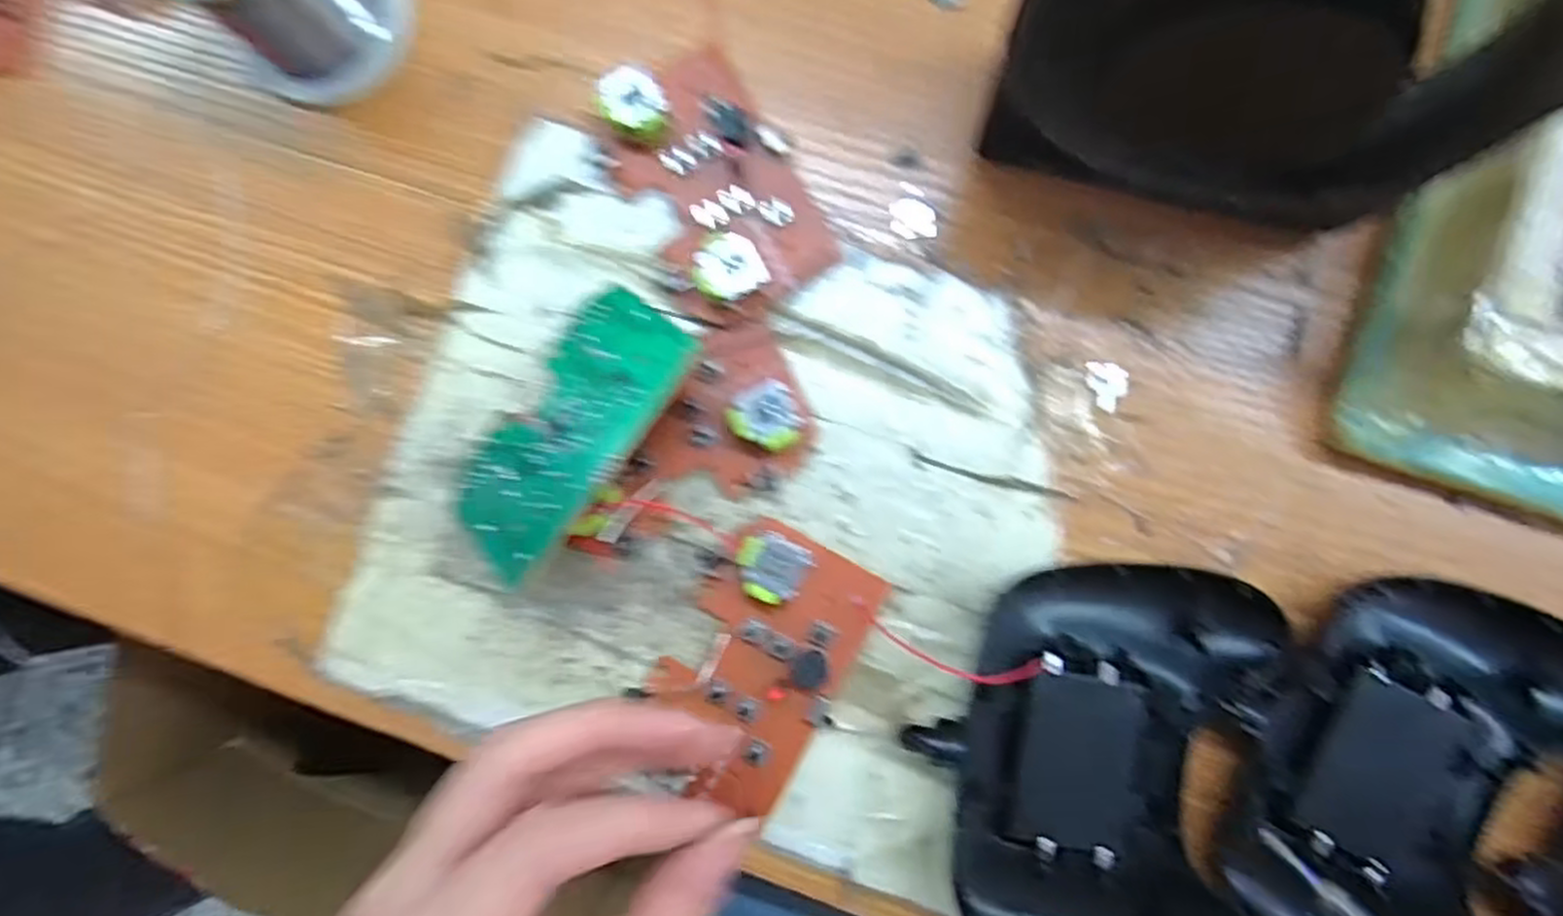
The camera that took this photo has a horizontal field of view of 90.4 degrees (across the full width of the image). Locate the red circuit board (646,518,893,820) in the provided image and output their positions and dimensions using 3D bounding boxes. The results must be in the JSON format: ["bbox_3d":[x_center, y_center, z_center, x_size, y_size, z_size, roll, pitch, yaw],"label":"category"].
[{"bbox_3d":[-0.008,0.066,0.247,0.055,0.016,0.083,26,90,2],"label":"red circuit board"}]

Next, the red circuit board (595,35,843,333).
[{"bbox_3d":[-0.022,-0.090,0.255,0.055,0.017,0.090,-27,88,1],"label":"red circuit board"}]

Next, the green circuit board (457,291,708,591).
[{"bbox_3d":[-0.066,-0.009,0.240,0.090,0.004,0.053,-51,55,5],"label":"green circuit board"}]

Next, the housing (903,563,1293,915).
[{"bbox_3d":[0.094,0.093,0.239,0.095,0.023,0.123,11,89,2],"label":"housing"}]

